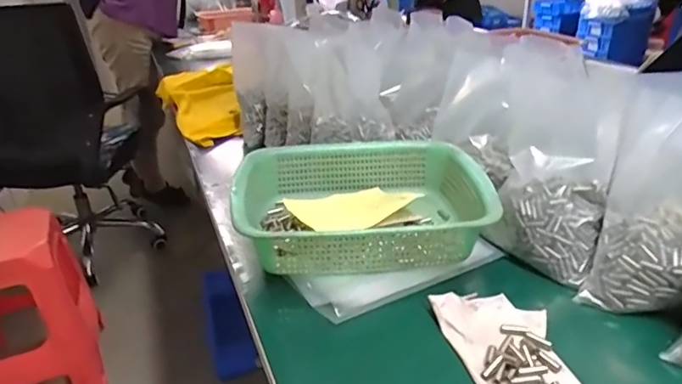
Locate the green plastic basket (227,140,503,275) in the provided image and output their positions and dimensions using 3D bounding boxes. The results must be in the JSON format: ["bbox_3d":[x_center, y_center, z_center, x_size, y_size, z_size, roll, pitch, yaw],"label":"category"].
[{"bbox_3d":[0.024,0.015,0.633,0.300,0.080,0.217,-6,26,-4],"label":"green plastic basket"}]

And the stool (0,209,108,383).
[{"bbox_3d":[-0.890,0.315,1.384,0.374,0.482,0.344,-17,29,-26],"label":"stool"}]

